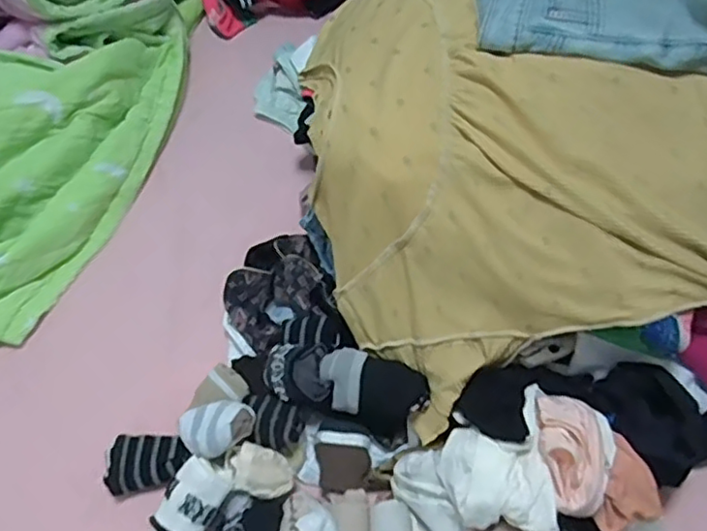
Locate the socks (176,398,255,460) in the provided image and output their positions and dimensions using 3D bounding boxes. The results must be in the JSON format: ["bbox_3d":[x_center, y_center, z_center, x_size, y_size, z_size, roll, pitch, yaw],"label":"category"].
[{"bbox_3d":[-0.151,0.176,0.691,0.083,0.044,0.057,-4,58,-3],"label":"socks"}]

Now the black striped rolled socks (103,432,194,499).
[{"bbox_3d":[-0.239,0.226,0.740,0.091,0.026,0.064,-12,58,-8],"label":"black striped rolled socks"}]

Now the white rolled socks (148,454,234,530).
[{"bbox_3d":[-0.177,0.254,0.685,0.062,0.040,0.089,28,61,16],"label":"white rolled socks"}]

